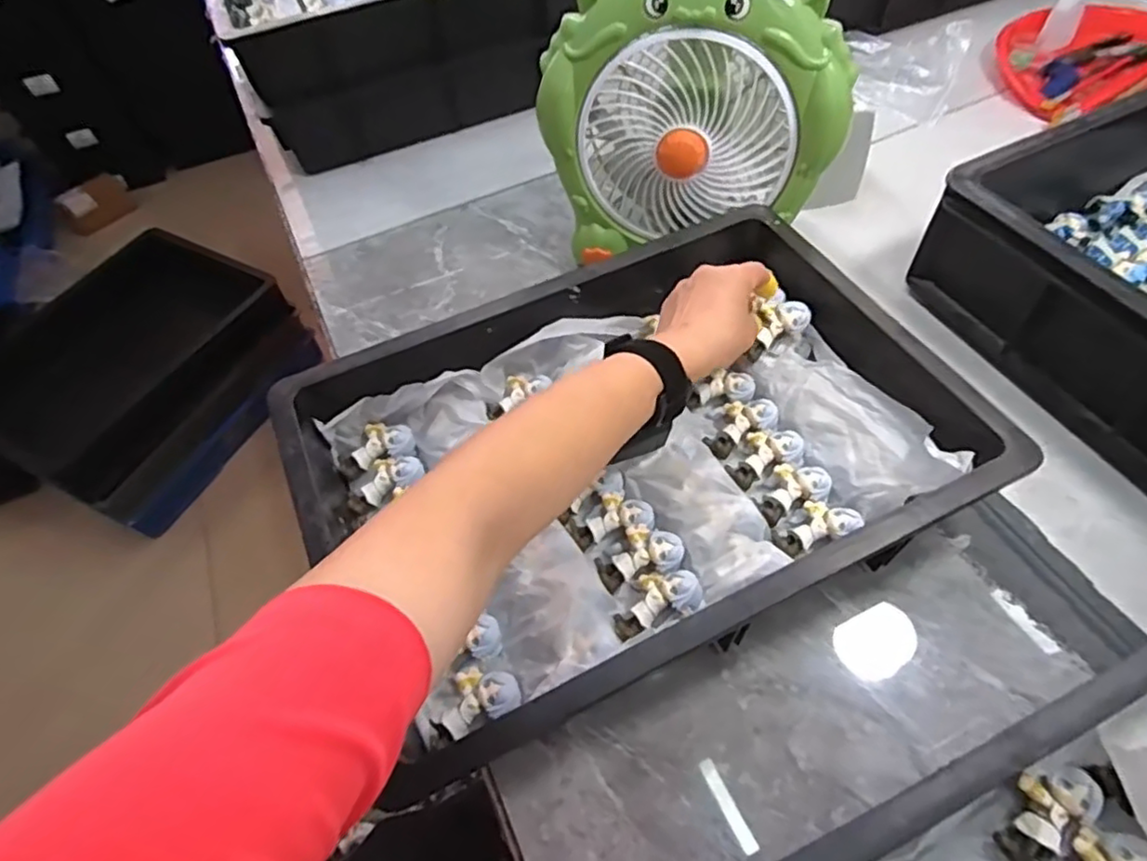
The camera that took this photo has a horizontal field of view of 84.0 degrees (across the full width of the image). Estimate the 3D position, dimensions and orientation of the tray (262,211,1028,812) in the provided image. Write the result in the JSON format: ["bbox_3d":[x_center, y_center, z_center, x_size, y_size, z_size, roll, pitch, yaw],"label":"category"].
[{"bbox_3d":[0.038,0.015,0.482,0.450,0.088,0.317,-24,56,-11],"label":"tray"}]

